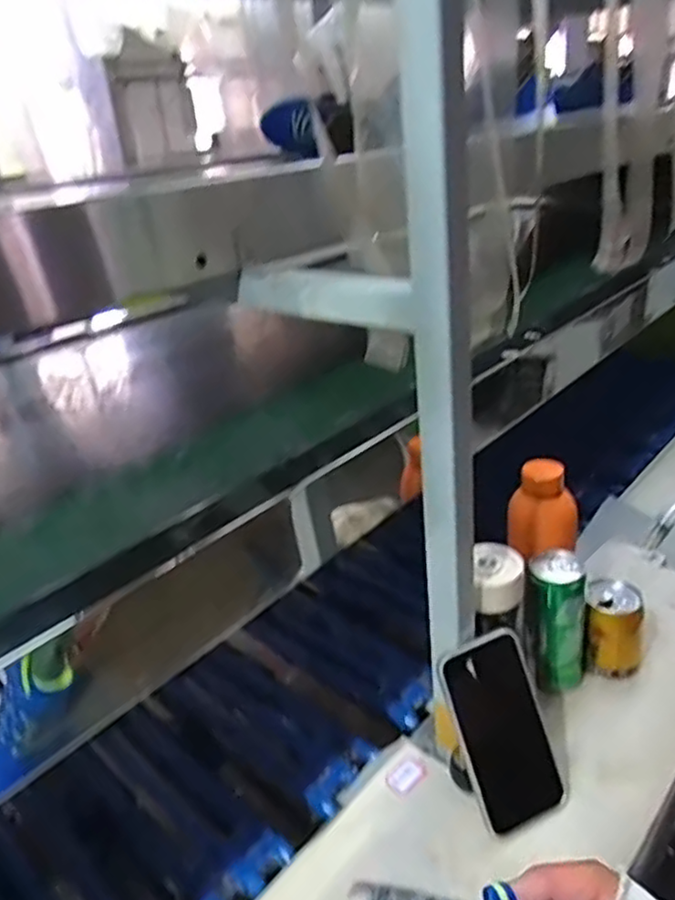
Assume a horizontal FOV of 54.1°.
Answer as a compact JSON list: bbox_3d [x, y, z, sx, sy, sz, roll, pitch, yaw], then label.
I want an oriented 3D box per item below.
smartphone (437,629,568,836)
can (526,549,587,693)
[{"bbox_3d":[0.148,0.244,0.583,0.089,0.158,0.014,-16,-5,-25],"label":"smartphone"},{"bbox_3d":[0.226,0.179,0.684,0.056,0.142,0.048,4,26,20],"label":"can"}]

